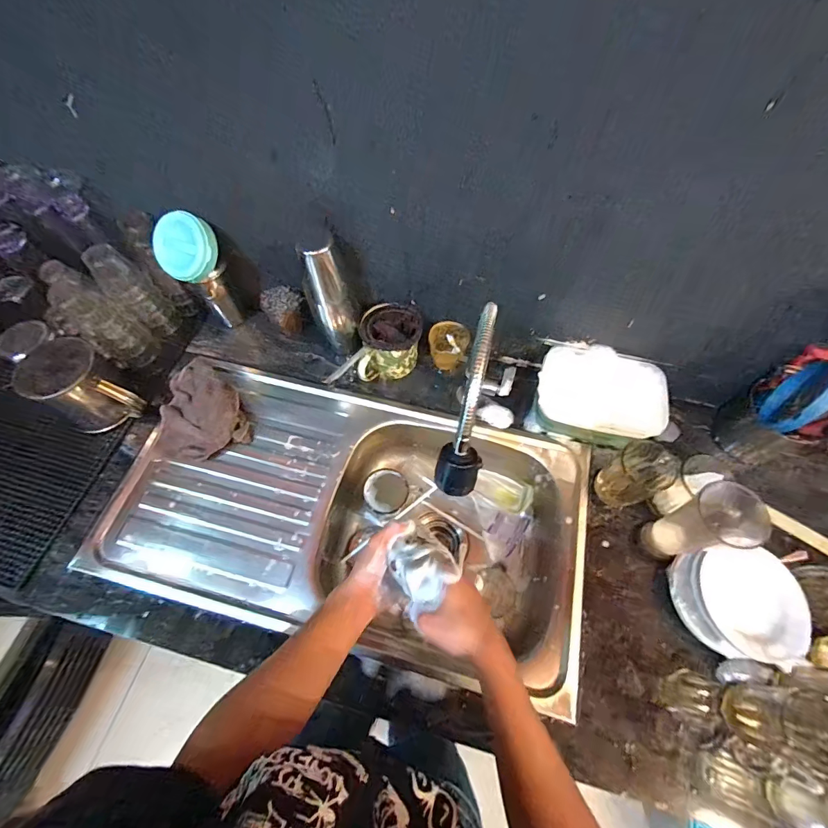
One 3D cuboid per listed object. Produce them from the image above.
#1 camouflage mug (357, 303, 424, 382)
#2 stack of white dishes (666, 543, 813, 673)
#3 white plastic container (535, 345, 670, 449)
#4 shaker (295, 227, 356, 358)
[{"bbox_3d":[-0.041,-0.123,0.726,0.107,0.095,0.113,1,63,1],"label":"camouflage mug"},{"bbox_3d":[0.448,0.262,0.555,0.169,0.060,0.137,11,63,6],"label":"stack of white dishes"},{"bbox_3d":[0.308,-0.028,0.686,0.196,0.091,0.137,12,64,6],"label":"white plastic container"},{"bbox_3d":[-0.151,-0.204,0.692,0.066,0.249,0.074,-20,65,-10],"label":"shaker"}]

